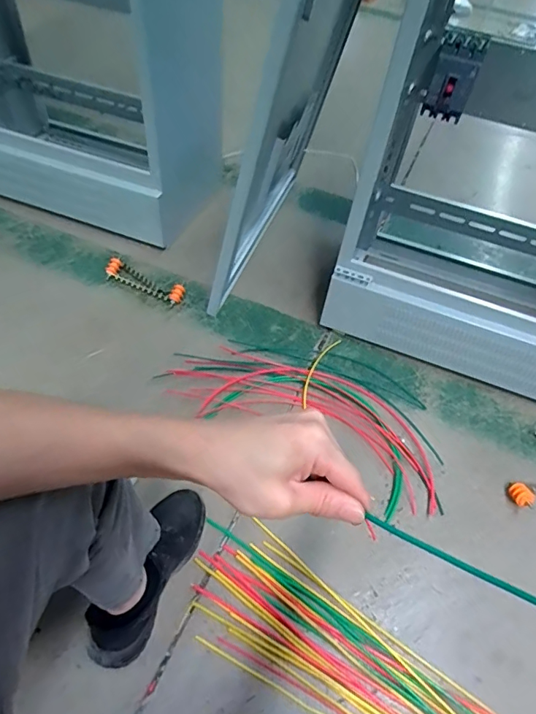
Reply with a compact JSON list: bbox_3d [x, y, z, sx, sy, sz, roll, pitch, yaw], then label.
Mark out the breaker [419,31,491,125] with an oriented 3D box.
[{"bbox_3d":[0.344,-0.519,0.868,0.082,0.125,0.070,19,53,9],"label":"breaker"}]

